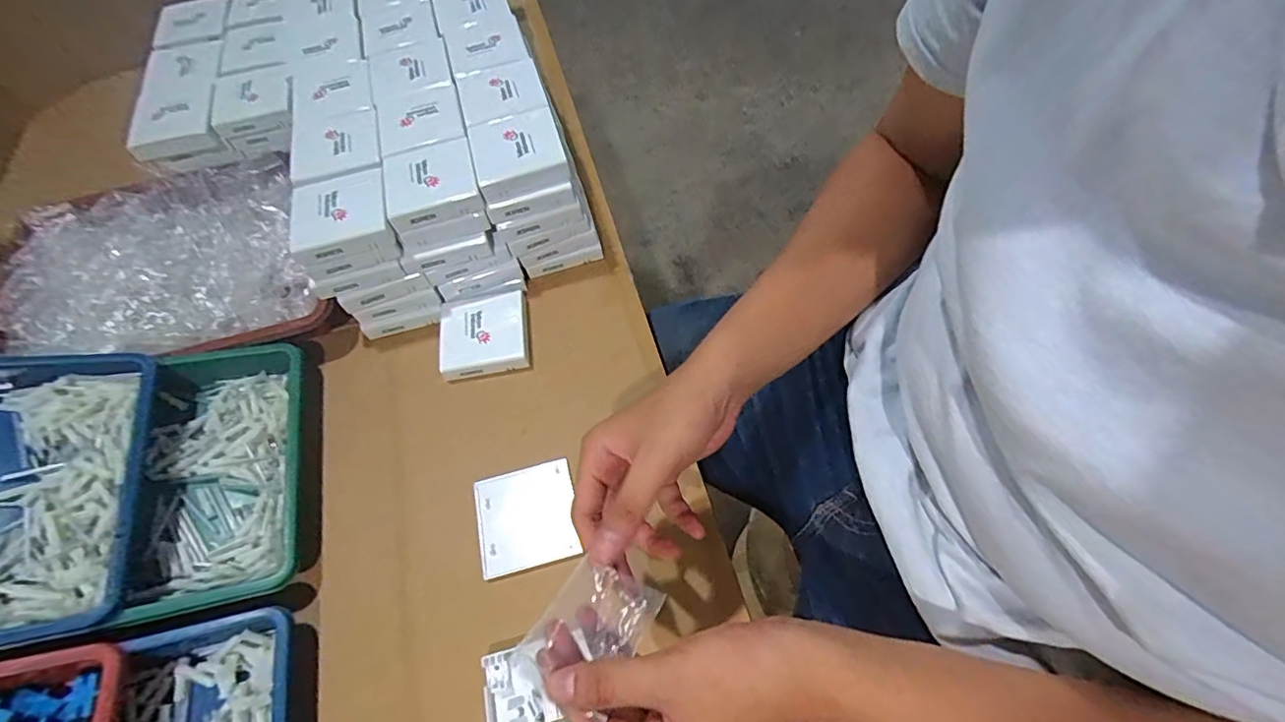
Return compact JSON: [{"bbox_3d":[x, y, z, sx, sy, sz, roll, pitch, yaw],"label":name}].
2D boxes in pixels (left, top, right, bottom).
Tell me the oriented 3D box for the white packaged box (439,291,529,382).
[{"bbox_3d":[-0.161,-0.027,0.565,0.084,0.026,0.086,-10,61,-2],"label":"white packaged box"}]

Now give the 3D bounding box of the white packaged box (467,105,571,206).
[{"bbox_3d":[-0.119,-0.200,0.532,0.084,0.023,0.084,-18,61,-6],"label":"white packaged box"}]

